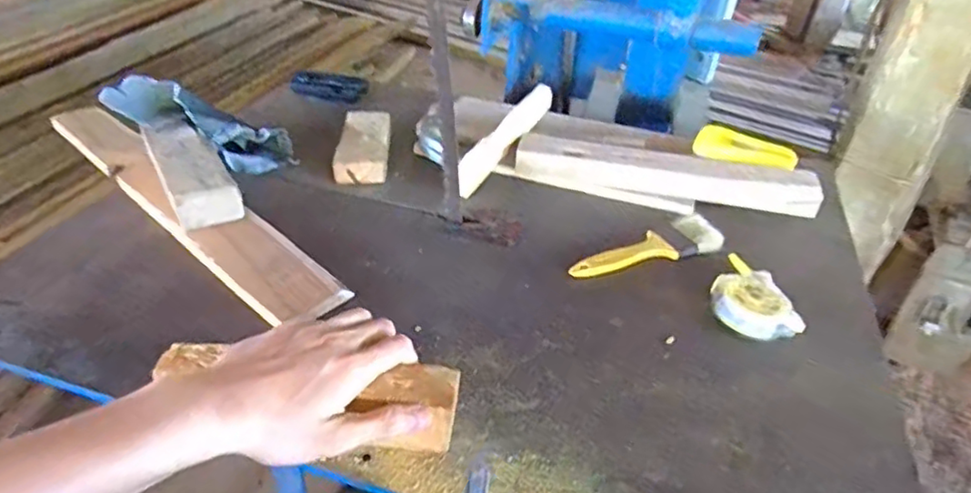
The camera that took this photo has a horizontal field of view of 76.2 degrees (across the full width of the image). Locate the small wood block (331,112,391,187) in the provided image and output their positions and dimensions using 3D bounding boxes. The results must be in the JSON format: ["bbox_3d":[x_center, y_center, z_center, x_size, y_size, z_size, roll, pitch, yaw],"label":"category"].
[{"bbox_3d":[-0.150,-0.125,0.771,0.060,0.031,0.136,1,36,-3],"label":"small wood block"}]

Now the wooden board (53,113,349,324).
[{"bbox_3d":[-0.341,-0.058,0.666,0.525,0.016,0.075,29,43,31],"label":"wooden board"}]

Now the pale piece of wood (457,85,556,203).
[{"bbox_3d":[0.024,-0.131,0.746,0.021,0.035,0.190,25,61,27],"label":"pale piece of wood"}]

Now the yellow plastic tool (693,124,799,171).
[{"bbox_3d":[0.316,-0.117,0.758,0.116,0.028,0.036,23,40,25],"label":"yellow plastic tool"}]

